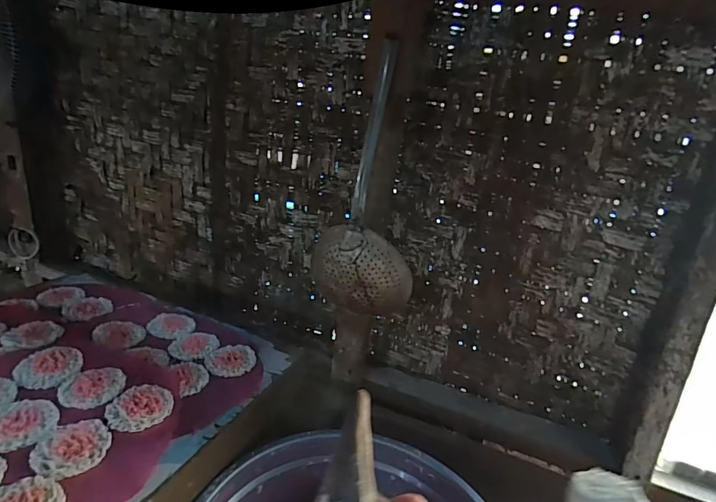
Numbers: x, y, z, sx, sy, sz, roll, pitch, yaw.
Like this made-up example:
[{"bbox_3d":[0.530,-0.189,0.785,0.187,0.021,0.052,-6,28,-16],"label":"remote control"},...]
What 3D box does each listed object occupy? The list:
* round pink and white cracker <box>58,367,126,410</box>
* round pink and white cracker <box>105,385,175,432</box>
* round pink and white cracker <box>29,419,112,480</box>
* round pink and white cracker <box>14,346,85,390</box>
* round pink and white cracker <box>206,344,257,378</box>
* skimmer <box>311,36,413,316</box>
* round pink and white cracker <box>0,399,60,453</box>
[{"bbox_3d":[-0.373,0.191,0.582,0.078,0.011,0.079,7,18,-2],"label":"round pink and white cracker"},{"bbox_3d":[-0.295,0.212,0.563,0.079,0.016,0.079,7,18,-2],"label":"round pink and white cracker"},{"bbox_3d":[-0.340,0.233,0.494,0.076,0.005,0.077,7,18,-2],"label":"round pink and white cracker"},{"bbox_3d":[-0.451,0.169,0.608,0.073,0.016,0.080,7,18,-2],"label":"round pink and white cracker"},{"bbox_3d":[-0.214,0.182,0.700,0.079,0.007,0.082,0,19,-22],"label":"round pink and white cracker"},{"bbox_3d":[0.023,-0.087,0.674,0.173,0.413,0.078,15,19,21],"label":"skimmer"},{"bbox_3d":[-0.423,0.216,0.518,0.077,0.006,0.085,-9,25,-42],"label":"round pink and white cracker"}]

